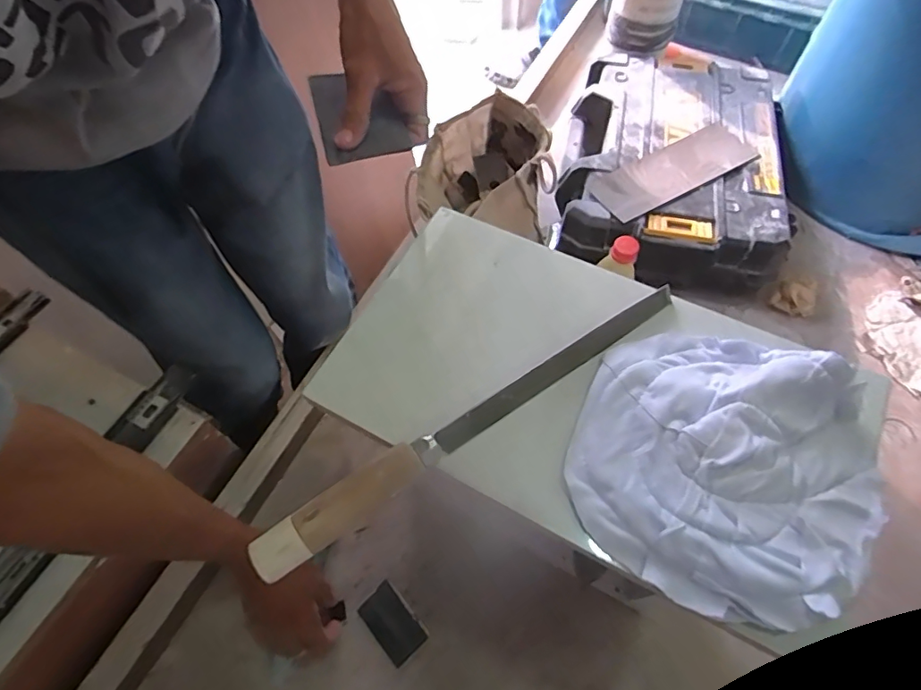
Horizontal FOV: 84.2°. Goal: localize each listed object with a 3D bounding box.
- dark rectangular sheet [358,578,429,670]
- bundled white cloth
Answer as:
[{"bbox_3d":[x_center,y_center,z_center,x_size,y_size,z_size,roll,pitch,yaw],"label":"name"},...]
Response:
[{"bbox_3d":[-0.077,0.311,0.568,0.048,0.007,0.075,-47,68,0],"label":"dark rectangular sheet"},{"bbox_3d":[0.156,0.065,0.303,0.168,0.032,0.167,33,66,19],"label":"bundled white cloth"}]

